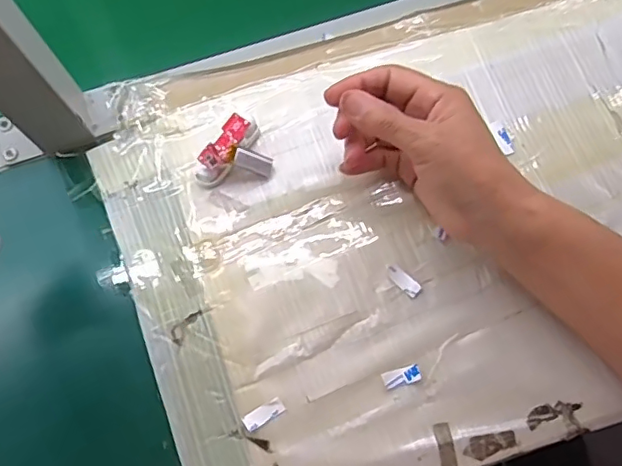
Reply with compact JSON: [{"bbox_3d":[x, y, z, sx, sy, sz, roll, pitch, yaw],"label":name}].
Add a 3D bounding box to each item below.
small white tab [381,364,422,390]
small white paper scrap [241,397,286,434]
[{"bbox_3d":[0.059,0.093,0.362,0.025,0.004,0.010,-15,80,-3],"label":"small white tab"},{"bbox_3d":[-0.030,0.115,0.355,0.027,0.004,0.011,-31,74,-9],"label":"small white paper scrap"}]

